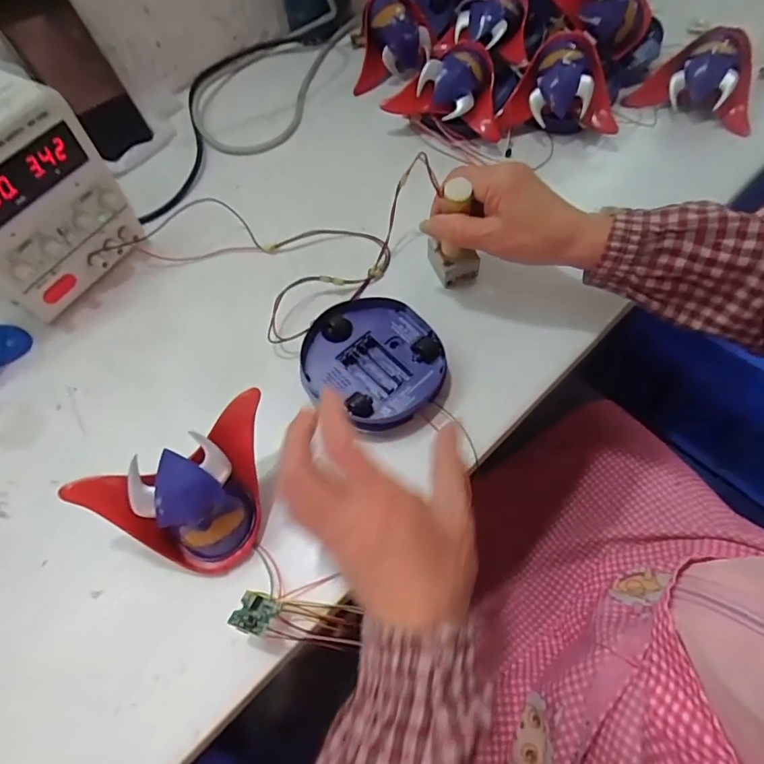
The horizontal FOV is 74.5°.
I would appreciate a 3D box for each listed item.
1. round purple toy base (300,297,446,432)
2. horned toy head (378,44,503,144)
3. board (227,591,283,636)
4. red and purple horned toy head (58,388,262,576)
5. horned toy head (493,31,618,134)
[{"bbox_3d":[-0.007,-0.015,0.399,0.108,0.033,0.099,-2,59,3],"label":"round purple toy base"},{"bbox_3d":[0.079,-0.314,0.547,0.122,0.073,0.077,23,64,17],"label":"horned toy head"},{"bbox_3d":[-0.076,0.139,0.305,0.023,0.004,0.028,21,25,6],"label":"board"},{"bbox_3d":[-0.118,0.077,0.330,0.123,0.098,0.048,-34,24,-25],"label":"red and purple horned toy head"},{"bbox_3d":[0.189,-0.309,0.540,0.128,0.078,0.085,3,60,6],"label":"horned toy head"}]

